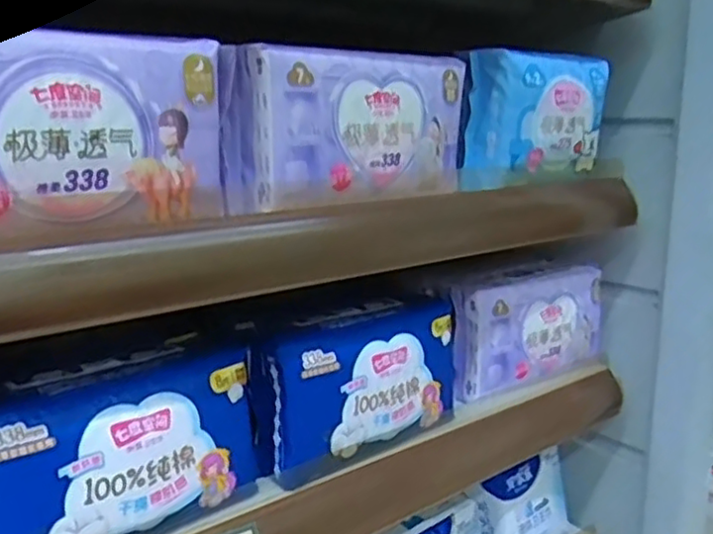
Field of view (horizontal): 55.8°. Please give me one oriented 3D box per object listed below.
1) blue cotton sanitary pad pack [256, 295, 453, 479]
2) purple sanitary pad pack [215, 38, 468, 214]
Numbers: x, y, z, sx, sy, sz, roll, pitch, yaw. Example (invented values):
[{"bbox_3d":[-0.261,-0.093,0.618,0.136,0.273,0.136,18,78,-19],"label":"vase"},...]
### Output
[{"bbox_3d":[0.009,0.068,0.431,0.165,0.077,0.042,-11,16,-42],"label":"blue cotton sanitary pad pack"},{"bbox_3d":[0.002,-0.082,0.391,0.162,0.079,0.042,-11,16,-43],"label":"purple sanitary pad pack"}]

